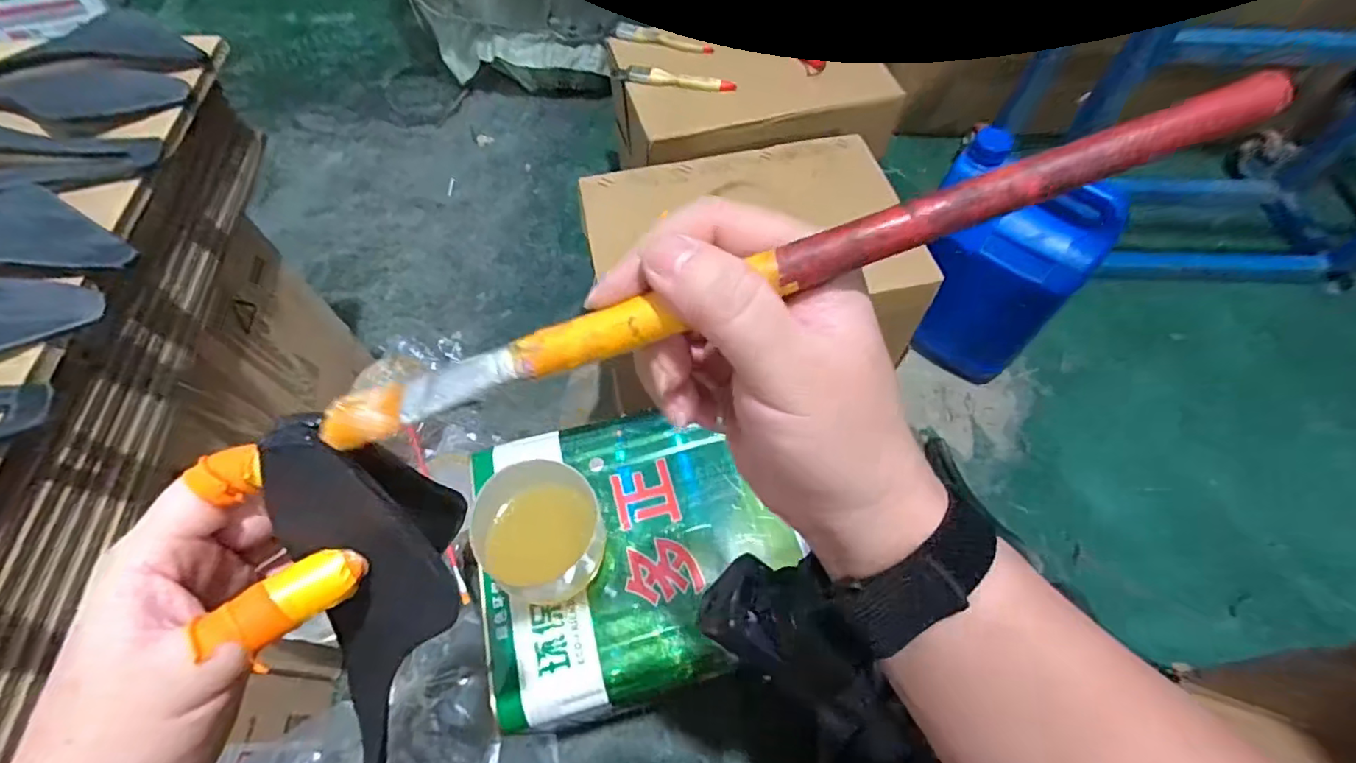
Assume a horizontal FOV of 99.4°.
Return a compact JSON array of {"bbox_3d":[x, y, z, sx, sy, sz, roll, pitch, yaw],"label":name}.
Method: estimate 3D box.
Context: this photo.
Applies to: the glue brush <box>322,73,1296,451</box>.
[{"bbox_3d":[0.022,-0.031,0.169,0.285,0.012,0.016,-19,61,8],"label":"glue brush"}]

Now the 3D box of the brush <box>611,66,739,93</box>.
[{"bbox_3d":[-0.006,-0.400,0.758,0.162,0.011,0.031,5,61,4],"label":"brush"}]

